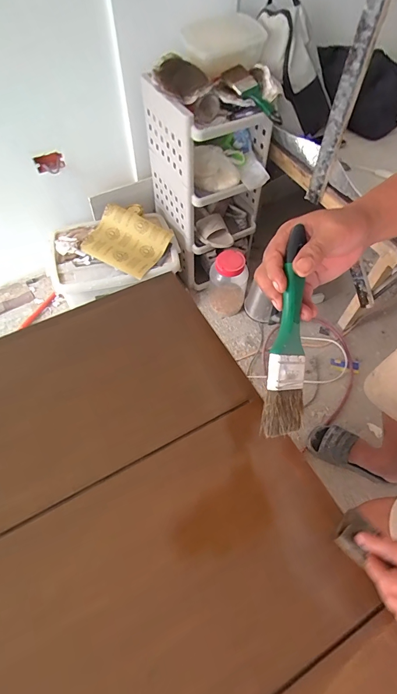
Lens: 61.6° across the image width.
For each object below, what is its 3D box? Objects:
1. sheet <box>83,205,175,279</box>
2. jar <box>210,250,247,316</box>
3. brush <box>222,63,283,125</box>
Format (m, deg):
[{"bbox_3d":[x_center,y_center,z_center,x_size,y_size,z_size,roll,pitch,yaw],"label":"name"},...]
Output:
[{"bbox_3d":[-0.259,-0.407,1.231,0.277,0.070,0.247,28,62,14],"label":"sheet"},{"bbox_3d":[0.117,-0.297,1.262,0.122,0.119,0.118,-24,62,-15],"label":"jar"},{"bbox_3d":[0.163,-0.725,0.963,0.093,0.034,0.215,-38,87,-22],"label":"brush"}]

